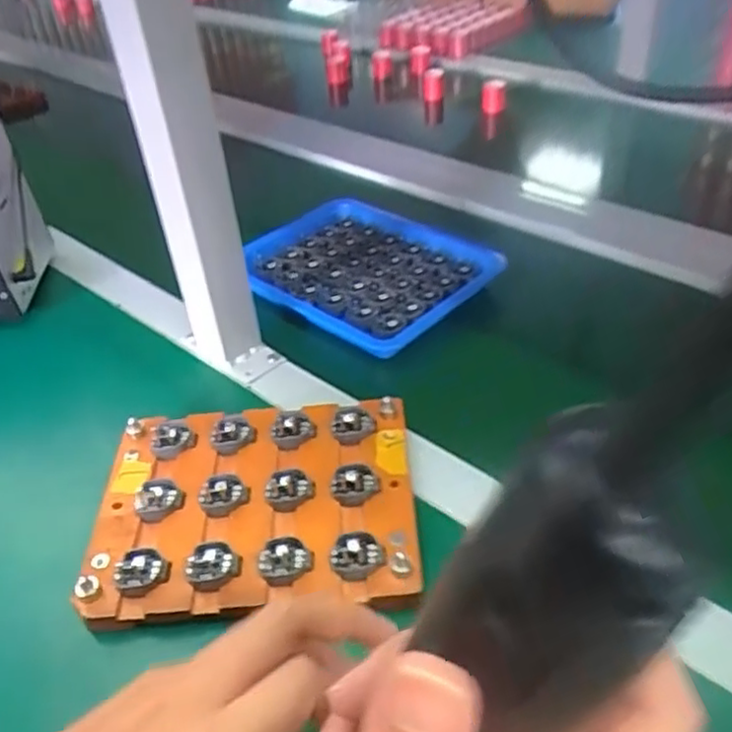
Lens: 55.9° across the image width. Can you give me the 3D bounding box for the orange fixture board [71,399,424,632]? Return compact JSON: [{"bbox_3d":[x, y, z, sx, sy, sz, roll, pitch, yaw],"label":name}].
[{"bbox_3d":[-0.067,0.079,0.414,0.186,0.019,0.145,-5,40,2],"label":"orange fixture board"}]

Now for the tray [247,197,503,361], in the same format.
[{"bbox_3d":[0.000,-0.090,0.624,0.207,0.022,0.179,30,52,36],"label":"tray"}]

